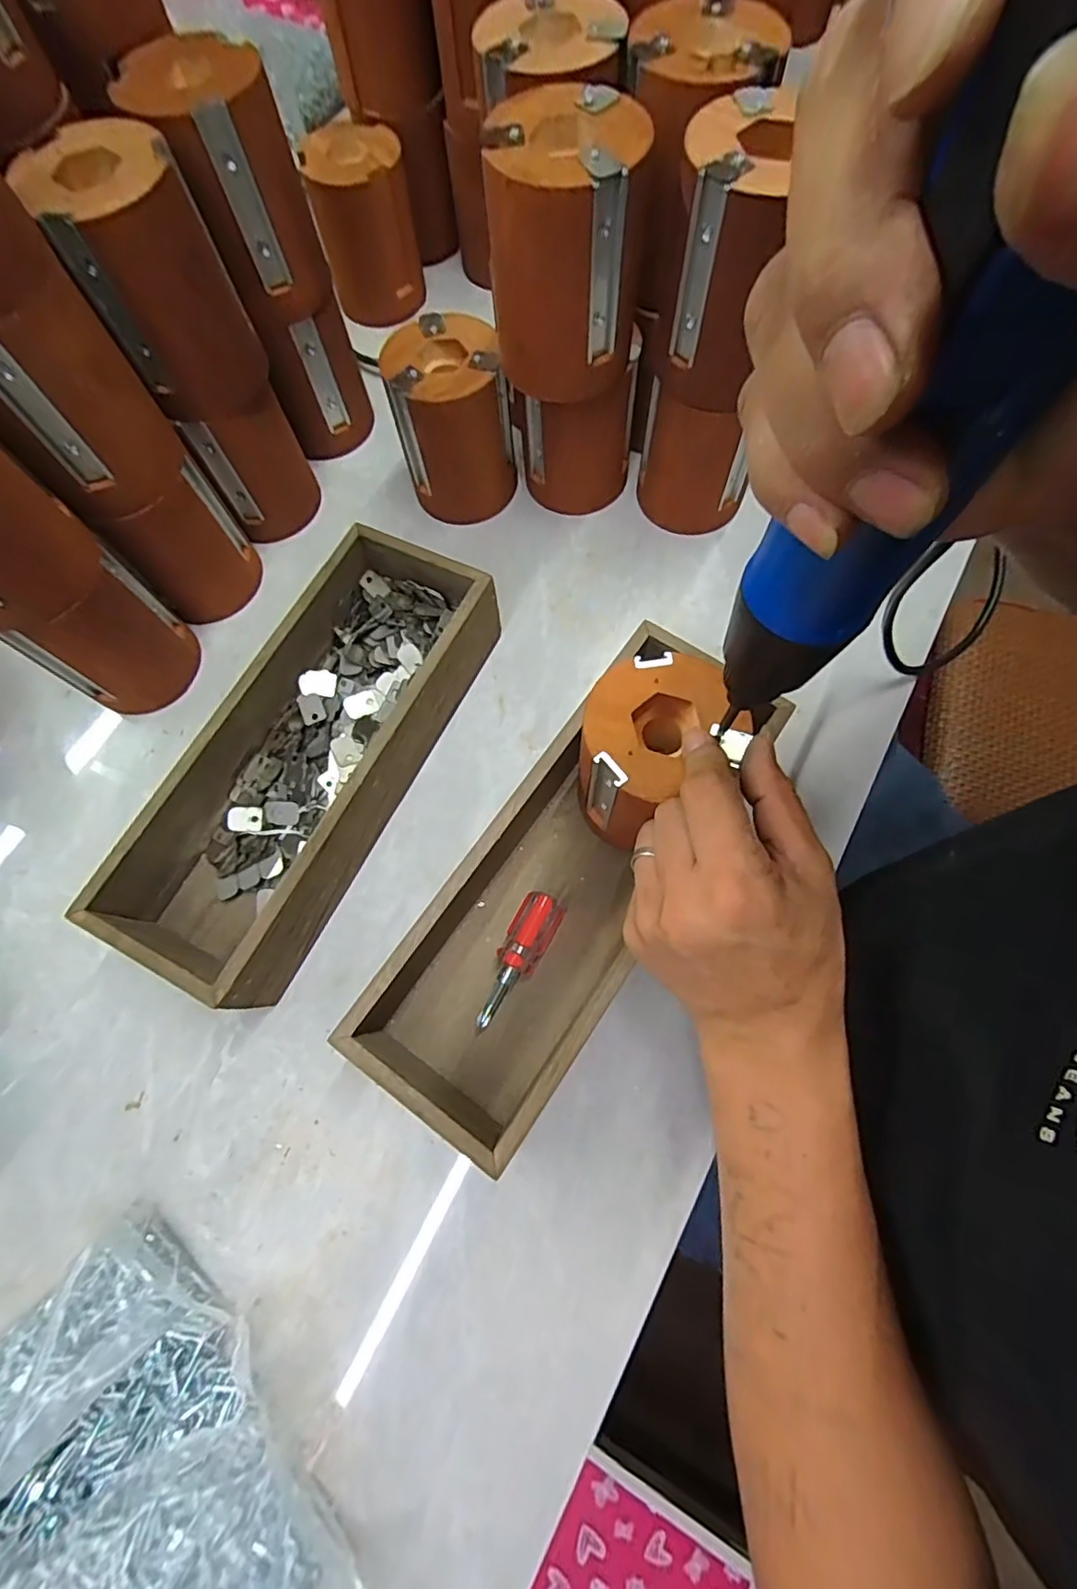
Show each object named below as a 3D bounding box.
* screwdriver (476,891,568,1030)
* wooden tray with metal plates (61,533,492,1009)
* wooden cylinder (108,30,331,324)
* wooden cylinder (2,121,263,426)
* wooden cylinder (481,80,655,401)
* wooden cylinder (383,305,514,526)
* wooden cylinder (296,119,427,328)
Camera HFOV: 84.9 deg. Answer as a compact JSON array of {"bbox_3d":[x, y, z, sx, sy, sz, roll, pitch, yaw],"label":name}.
[{"bbox_3d":[-0.013,0.092,0.332,0.024,0.024,0.077,28,74,11],"label":"screwdriver"},{"bbox_3d":[-0.136,-0.026,0.362,0.122,0.065,0.278,25,74,11],"label":"wooden tray with metal plates"},{"bbox_3d":[-0.179,-0.356,0.346,0.073,0.100,0.075,-40,76,-10],"label":"wooden cylinder"},{"bbox_3d":[-0.208,-0.280,0.324,0.074,0.104,0.081,-25,74,-6],"label":"wooden cylinder"},{"bbox_3d":[0.015,-0.284,0.312,0.076,0.098,0.078,-2,73,1],"label":"wooden cylinder"},{"bbox_3d":[-0.058,-0.256,0.413,0.076,0.103,0.075,-9,71,-1],"label":"wooden cylinder"},{"bbox_3d":[-0.142,-0.471,0.492,0.078,0.100,0.071,-16,71,-3],"label":"wooden cylinder"}]

